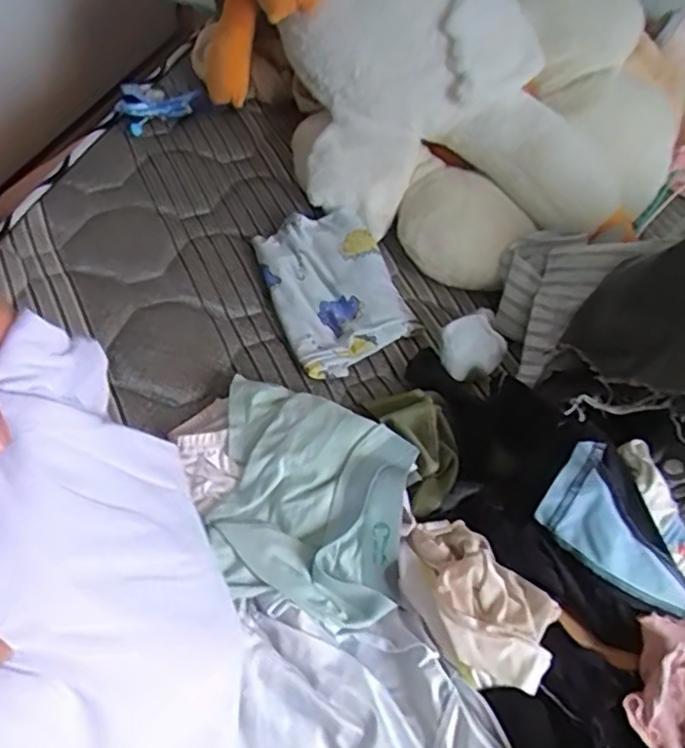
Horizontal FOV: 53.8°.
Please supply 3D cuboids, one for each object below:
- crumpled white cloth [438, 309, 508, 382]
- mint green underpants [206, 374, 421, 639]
[{"bbox_3d":[0.139,-0.032,0.722,0.078,0.045,0.059,-22,60,-22],"label":"crumpled white cloth"},{"bbox_3d":[-0.033,0.101,0.594,0.173,0.034,0.209,14,55,0],"label":"mint green underpants"}]

